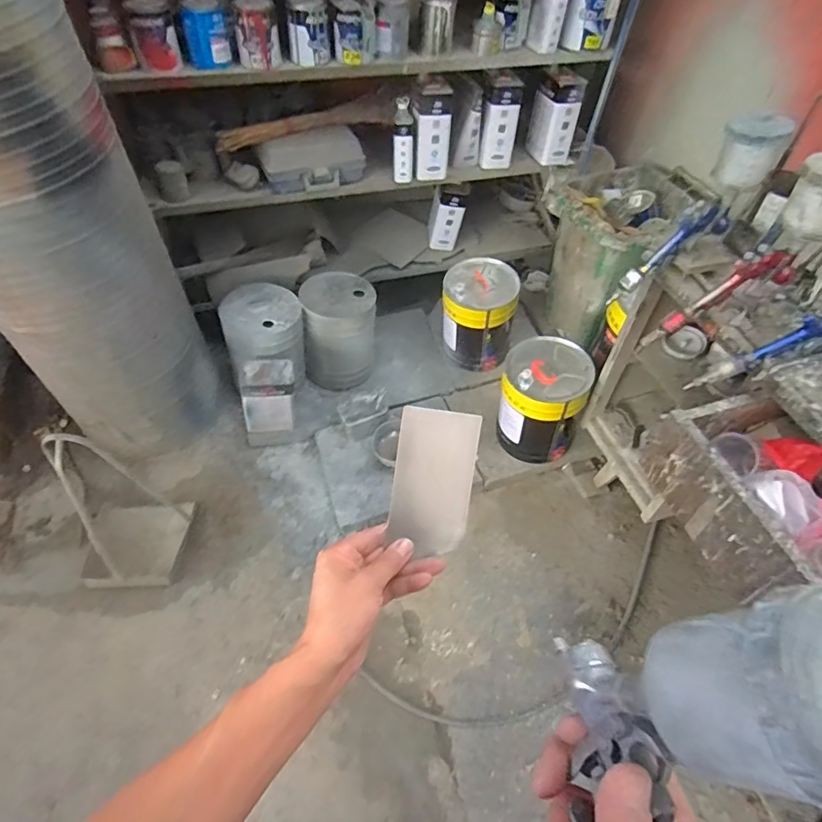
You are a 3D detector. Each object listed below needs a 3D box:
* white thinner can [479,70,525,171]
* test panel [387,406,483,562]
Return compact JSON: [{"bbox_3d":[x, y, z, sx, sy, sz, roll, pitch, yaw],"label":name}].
[{"bbox_3d":[0.298,-0.955,1.675,0.121,0.269,0.103,7,52,5],"label":"white thinner can"},{"bbox_3d":[0.021,0.064,0.450,0.072,0.006,0.128,8,96,-11],"label":"test panel"}]

